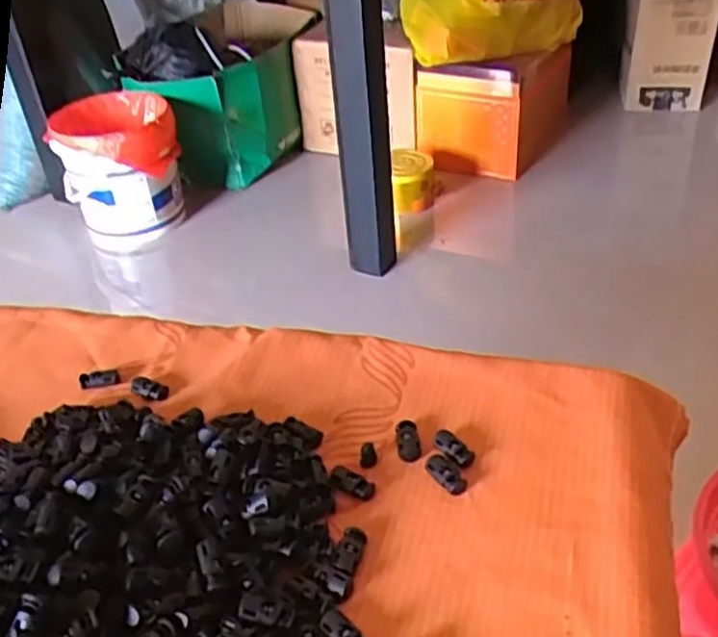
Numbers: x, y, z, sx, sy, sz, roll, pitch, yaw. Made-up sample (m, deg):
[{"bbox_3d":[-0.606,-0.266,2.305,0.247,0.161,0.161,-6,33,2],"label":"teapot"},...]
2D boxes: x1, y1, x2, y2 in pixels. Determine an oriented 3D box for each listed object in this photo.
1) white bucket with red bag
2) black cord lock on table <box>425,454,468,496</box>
[{"bbox_3d":[-0.515,-0.322,1.666,0.251,0.263,0.253,-16,37,-14],"label":"white bucket with red bag"},{"bbox_3d":[0.052,0.093,0.449,0.016,0.007,0.029,-26,41,-26],"label":"black cord lock on table"}]

